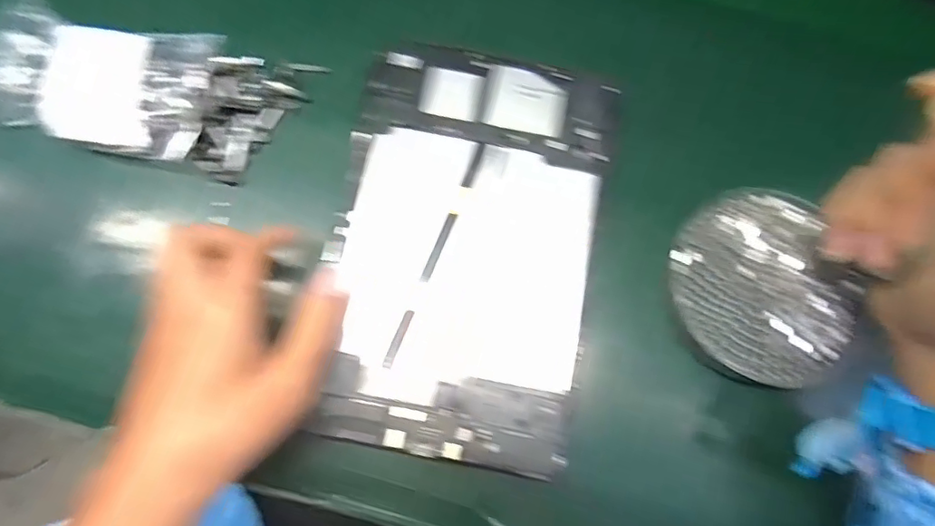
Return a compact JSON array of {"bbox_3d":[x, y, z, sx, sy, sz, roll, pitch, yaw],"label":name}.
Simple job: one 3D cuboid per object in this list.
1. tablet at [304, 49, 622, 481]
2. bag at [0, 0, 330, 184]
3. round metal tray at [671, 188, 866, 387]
[{"bbox_3d":[-0.002,-0.011,0.316,0.149,0.014,0.233,10,79,2],"label":"tablet"},{"bbox_3d":[-0.202,-0.105,0.344,0.193,0.037,0.096,9,79,2],"label":"bag"},{"bbox_3d":[0.172,0.015,0.321,0.103,0.018,0.112,0,79,0],"label":"round metal tray"}]

